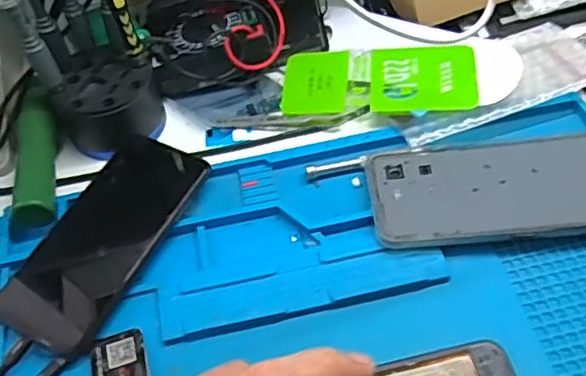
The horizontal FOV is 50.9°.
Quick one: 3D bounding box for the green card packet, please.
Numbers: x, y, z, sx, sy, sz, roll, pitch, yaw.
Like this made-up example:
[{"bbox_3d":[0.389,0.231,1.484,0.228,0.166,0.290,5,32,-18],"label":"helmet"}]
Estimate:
[{"bbox_3d":[0.104,-0.089,0.495,0.082,0.005,0.069,-2,58,11],"label":"green card packet"}]

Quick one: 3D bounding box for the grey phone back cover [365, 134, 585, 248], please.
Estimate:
[{"bbox_3d":[0.140,0.000,0.428,0.168,0.009,0.081,-5,51,4],"label":"grey phone back cover"}]

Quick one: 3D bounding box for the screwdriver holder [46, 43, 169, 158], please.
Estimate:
[{"bbox_3d":[-0.144,-0.068,0.488,0.076,0.062,0.072,-2,53,3],"label":"screwdriver holder"}]

